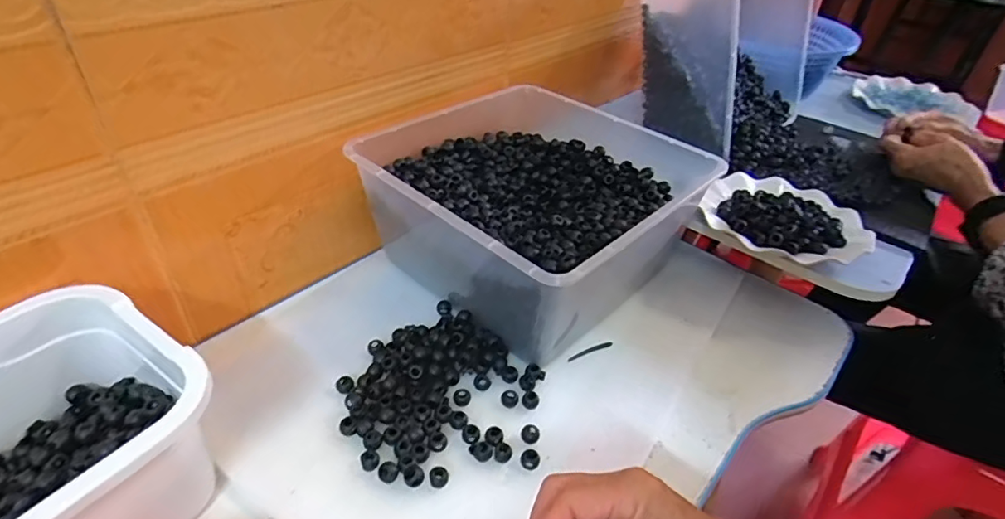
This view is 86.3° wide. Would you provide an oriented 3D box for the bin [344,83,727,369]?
[{"bbox_3d":[0.039,-0.060,0.611,0.296,0.143,0.319,31,45,30],"label":"bin"}]

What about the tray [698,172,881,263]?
[{"bbox_3d":[0.325,-0.056,0.613,0.175,0.029,0.163,22,41,22],"label":"tray"}]

